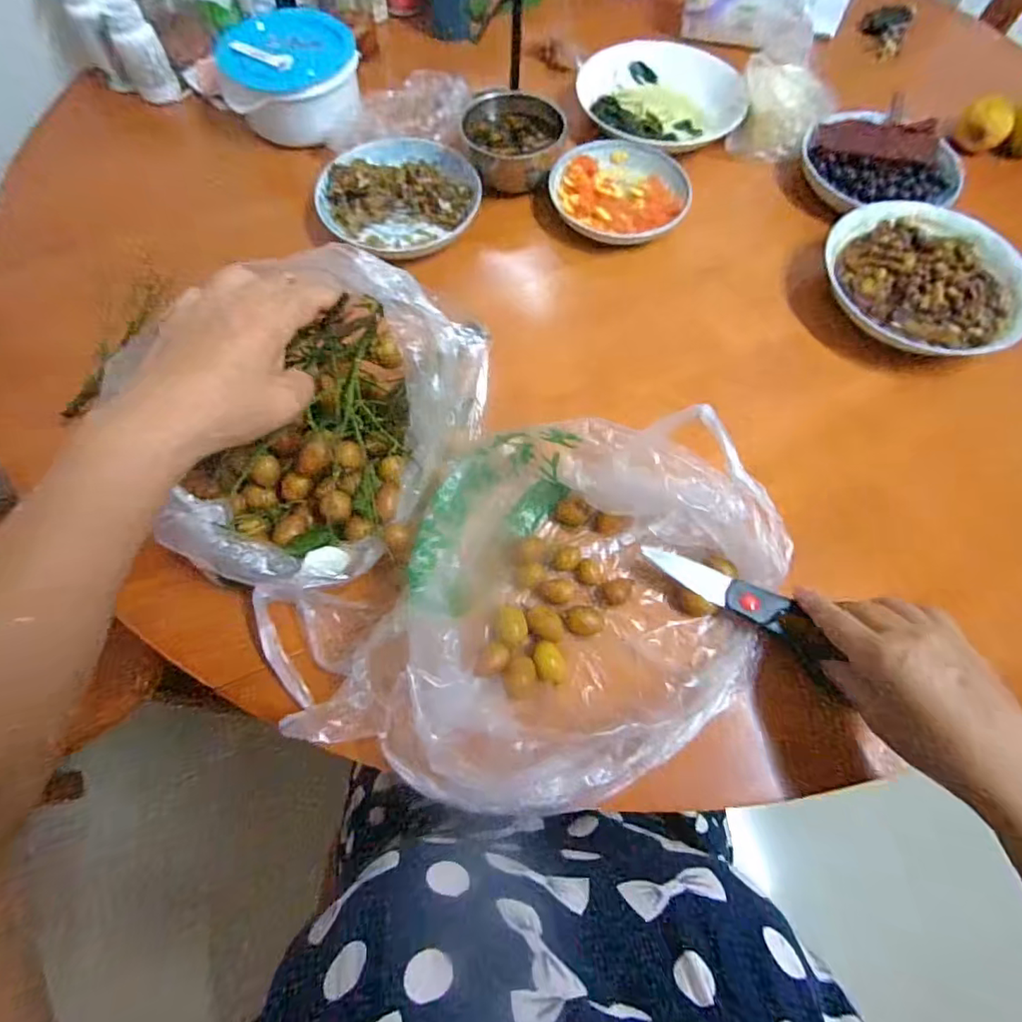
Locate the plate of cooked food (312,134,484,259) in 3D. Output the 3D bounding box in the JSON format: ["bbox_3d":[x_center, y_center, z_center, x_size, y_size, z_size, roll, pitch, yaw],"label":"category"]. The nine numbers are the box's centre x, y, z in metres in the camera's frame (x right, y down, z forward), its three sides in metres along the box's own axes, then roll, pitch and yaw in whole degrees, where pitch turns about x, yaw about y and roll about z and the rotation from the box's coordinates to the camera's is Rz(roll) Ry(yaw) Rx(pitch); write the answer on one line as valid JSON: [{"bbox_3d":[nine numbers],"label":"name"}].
[{"bbox_3d":[-0.126,-0.356,0.593,0.167,0.035,0.163,-23,68,-11],"label":"plate of cooked food"}]

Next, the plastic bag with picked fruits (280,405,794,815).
[{"bbox_3d":[0.048,0.074,0.385,0.253,0.085,0.280,23,67,9],"label":"plastic bag with picked fruits"}]

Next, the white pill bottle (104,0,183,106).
[{"bbox_3d":[-0.465,-0.576,0.676,0.051,0.094,0.048,-28,69,-13],"label":"white pill bottle"}]

